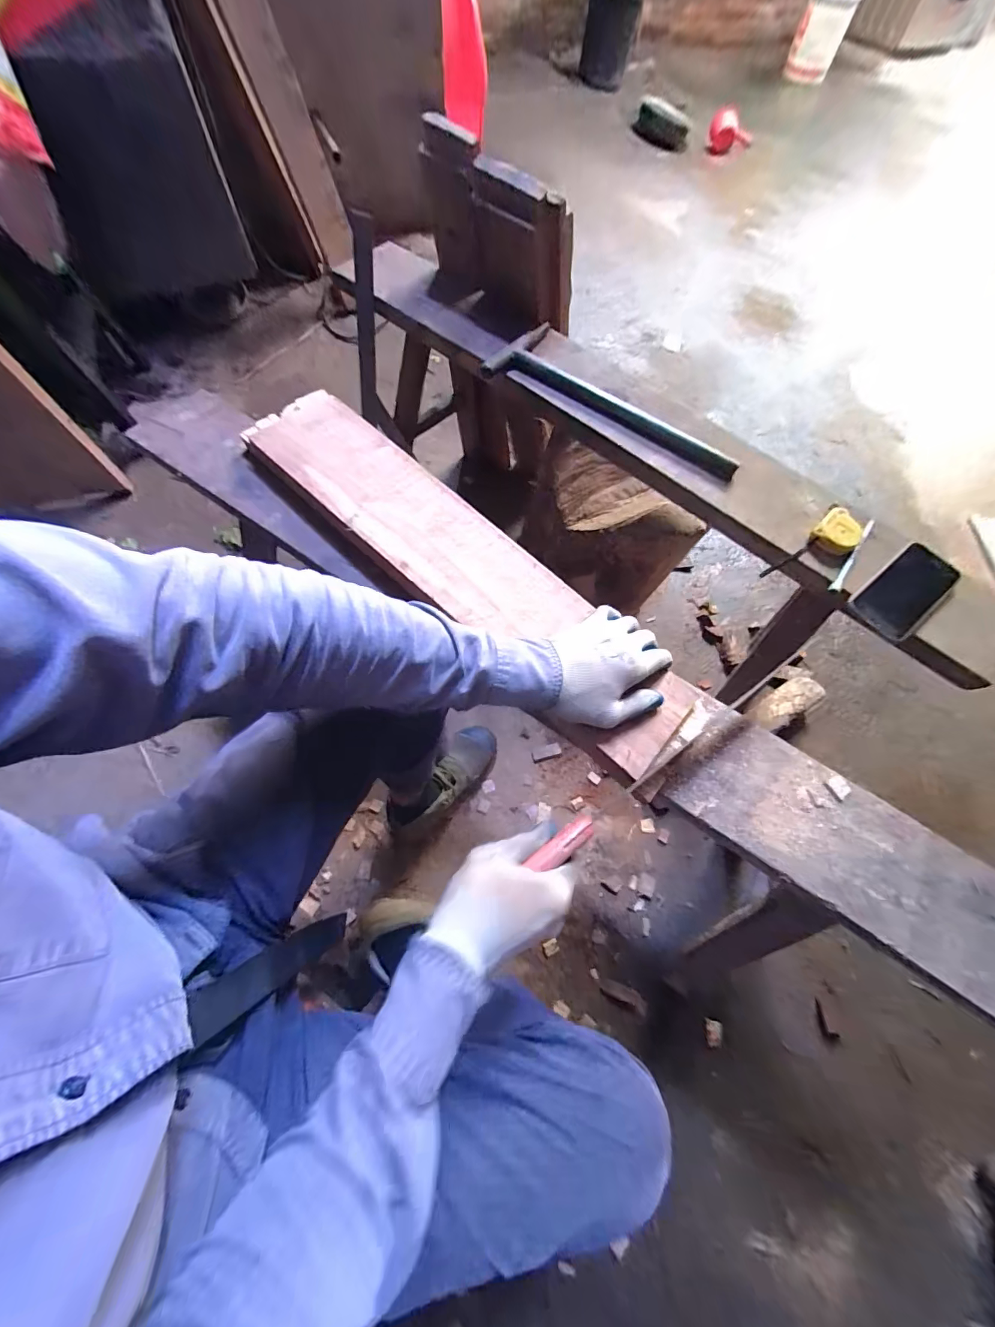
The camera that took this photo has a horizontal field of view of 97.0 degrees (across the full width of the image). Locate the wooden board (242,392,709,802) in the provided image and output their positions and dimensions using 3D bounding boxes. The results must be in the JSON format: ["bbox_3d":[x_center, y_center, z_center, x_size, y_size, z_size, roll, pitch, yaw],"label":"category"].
[{"bbox_3d":[-0.059,-0.125,0.517,0.652,0.032,0.138,42,70,15],"label":"wooden board"}]

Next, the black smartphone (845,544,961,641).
[{"bbox_3d":[0.532,-0.092,0.568,0.162,0.015,0.083,-35,72,-17],"label":"black smartphone"}]

